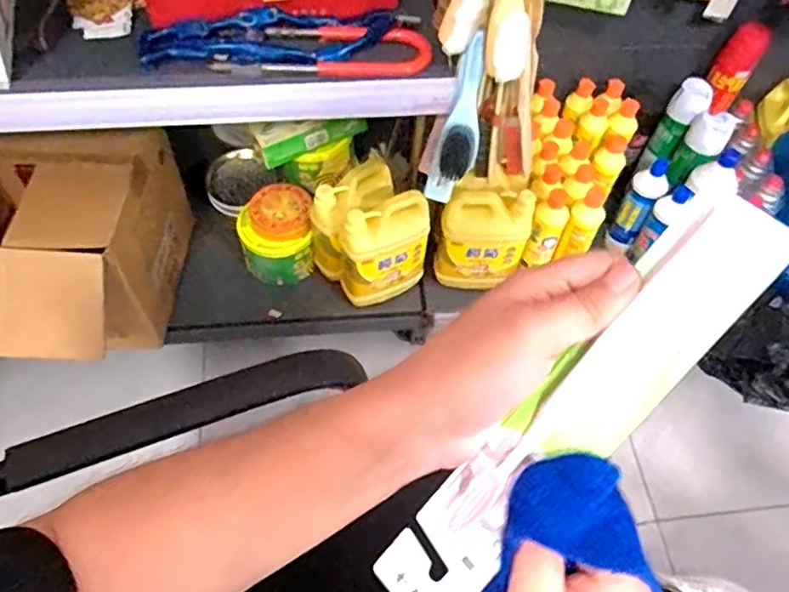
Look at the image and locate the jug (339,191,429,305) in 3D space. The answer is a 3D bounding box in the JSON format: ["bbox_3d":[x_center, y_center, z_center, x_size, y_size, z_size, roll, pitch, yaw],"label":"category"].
[{"bbox_3d":[-0.015,-0.077,1.010,0.141,0.191,0.068,-16,60,-13],"label":"jug"}]

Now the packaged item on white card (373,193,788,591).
[{"bbox_3d":[0.076,0.057,0.274,0.044,0.015,0.239,44,102,22],"label":"packaged item on white card"}]

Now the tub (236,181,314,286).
[{"bbox_3d":[-0.212,-0.114,1.102,0.127,0.150,0.119,2,57,-2],"label":"tub"}]

